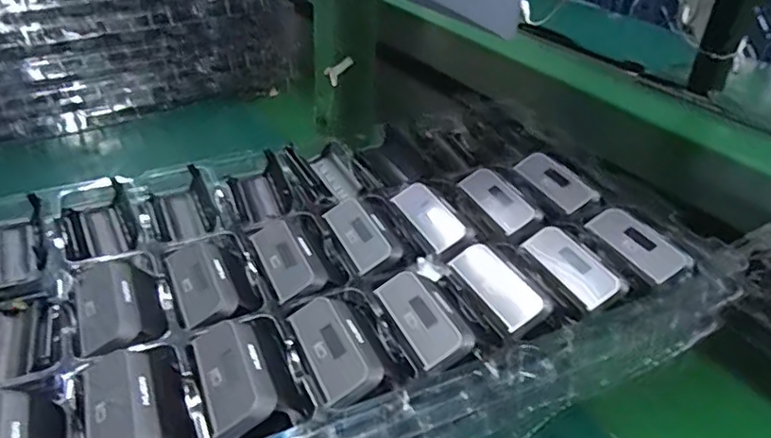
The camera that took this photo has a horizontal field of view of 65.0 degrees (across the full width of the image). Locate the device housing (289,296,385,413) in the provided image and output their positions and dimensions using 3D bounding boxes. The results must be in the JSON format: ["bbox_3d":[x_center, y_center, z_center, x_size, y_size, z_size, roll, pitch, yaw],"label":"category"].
[{"bbox_3d":[-0.028,0.076,0.352,0.035,0.016,0.077,-32,38,-4],"label":"device housing"}]

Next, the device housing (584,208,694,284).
[{"bbox_3d":[0.180,0.018,0.432,0.032,0.011,0.075,-36,40,0],"label":"device housing"}]

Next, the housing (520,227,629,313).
[{"bbox_3d":[0.126,0.032,0.413,0.031,0.008,0.078,-34,38,-3],"label":"housing"}]

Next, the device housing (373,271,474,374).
[{"bbox_3d":[0.025,0.061,0.373,0.035,0.016,0.076,-35,38,-1],"label":"device housing"}]

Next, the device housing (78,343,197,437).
[{"bbox_3d":[-0.129,0.099,0.313,0.051,0.023,0.090,-13,37,-23],"label":"device housing"}]

